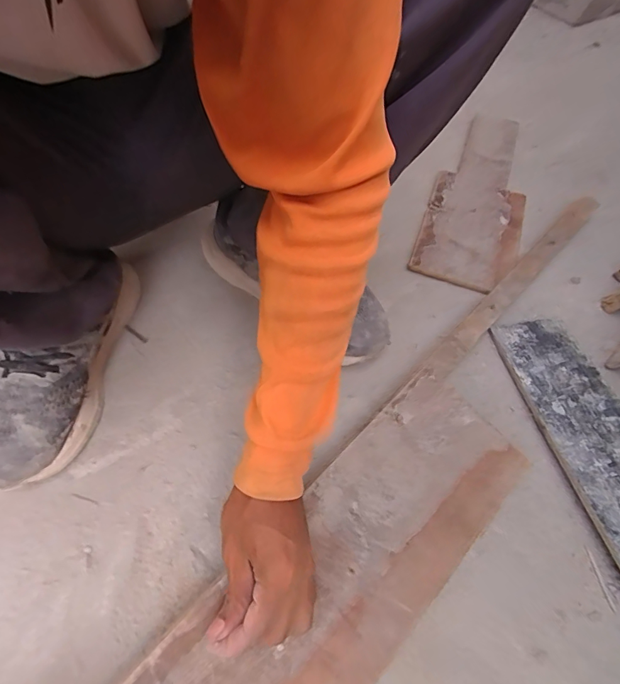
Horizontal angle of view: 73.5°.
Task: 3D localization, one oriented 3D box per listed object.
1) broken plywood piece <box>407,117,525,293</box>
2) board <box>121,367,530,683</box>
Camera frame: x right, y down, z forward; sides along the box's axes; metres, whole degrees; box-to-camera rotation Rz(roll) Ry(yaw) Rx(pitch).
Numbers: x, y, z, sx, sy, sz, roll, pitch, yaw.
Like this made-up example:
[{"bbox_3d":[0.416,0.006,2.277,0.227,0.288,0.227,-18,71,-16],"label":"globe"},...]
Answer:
[{"bbox_3d":[0.284,-0.253,0.692,0.147,0.010,0.426,19,59,8],"label":"broken plywood piece"},{"bbox_3d":[-0.034,0.254,0.327,0.139,0.030,0.584,41,66,20],"label":"board"}]

